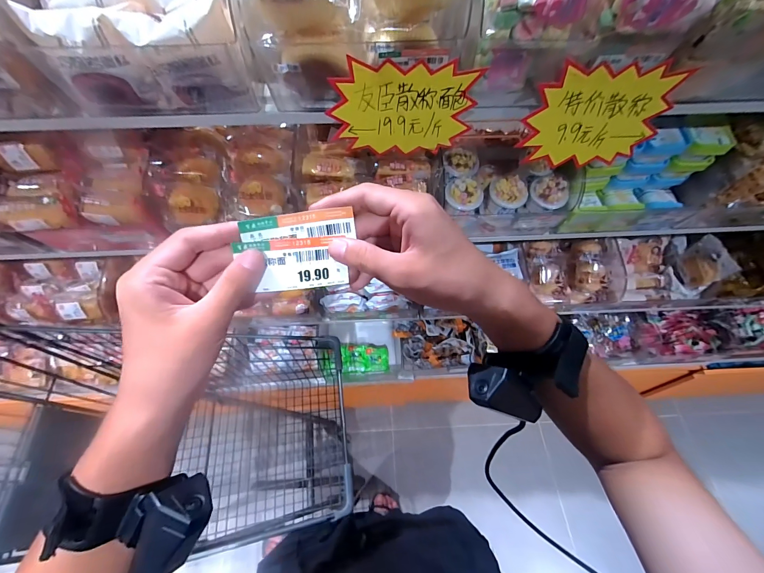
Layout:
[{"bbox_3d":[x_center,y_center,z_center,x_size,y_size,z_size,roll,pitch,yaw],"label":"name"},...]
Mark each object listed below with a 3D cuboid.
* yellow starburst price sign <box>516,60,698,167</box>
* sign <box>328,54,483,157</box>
[{"bbox_3d":[0.284,-0.223,0.450,0.174,0.128,0.009,1,53,-2],"label":"yellow starburst price sign"},{"bbox_3d":[0.028,-0.227,0.443,0.177,0.125,0.006,-2,62,-4],"label":"sign"}]

